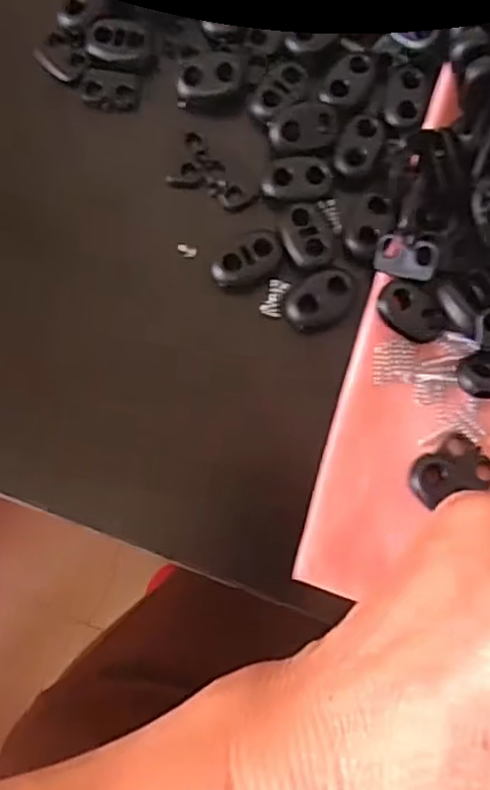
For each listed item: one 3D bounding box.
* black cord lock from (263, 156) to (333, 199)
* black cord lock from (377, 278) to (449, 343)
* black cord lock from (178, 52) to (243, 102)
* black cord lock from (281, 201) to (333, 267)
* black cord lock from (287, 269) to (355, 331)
[{"bbox_3d":[0.016,-0.066,0.208,0.020,0.004,0.011,5,79,2],"label":"black cord lock"},{"bbox_3d":[0.049,-0.024,0.200,0.021,0.004,0.014,33,96,-9],"label":"black cord lock"},{"bbox_3d":[-0.011,-0.100,0.215,0.020,0.007,0.013,-10,79,-1],"label":"black cord lock"},{"bbox_3d":[0.018,-0.048,0.207,0.013,0.005,0.020,-26,80,-4],"label":"black cord lock"},{"bbox_3d":[0.022,-0.029,0.203,0.016,0.004,0.022,42,82,8],"label":"black cord lock"}]

